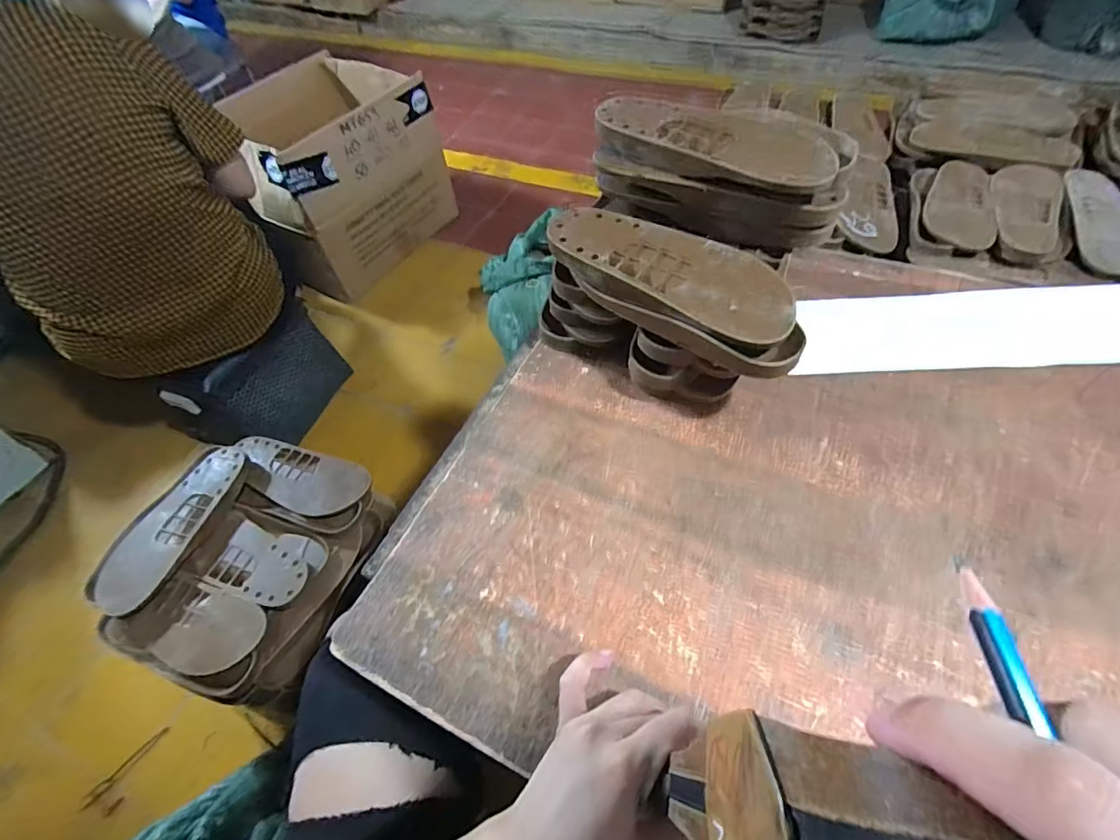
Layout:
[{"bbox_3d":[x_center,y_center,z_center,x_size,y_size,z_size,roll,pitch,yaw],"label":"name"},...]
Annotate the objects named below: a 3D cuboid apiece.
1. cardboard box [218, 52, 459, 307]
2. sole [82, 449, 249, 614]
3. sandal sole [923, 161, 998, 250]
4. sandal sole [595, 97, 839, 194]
[{"bbox_3d":[-0.656,-0.681,1.401,0.450,0.387,0.509,25,60,19],"label":"cardboard box"},{"bbox_3d":[-0.516,0.134,0.660,0.089,0.025,0.227,15,58,13],"label":"sole"},{"bbox_3d":[0.640,-0.349,0.800,0.092,0.031,0.231,21,59,17],"label":"sandal sole"},{"bbox_3d":[0.141,-0.261,0.465,0.226,0.025,0.107,26,61,20],"label":"sandal sole"}]

